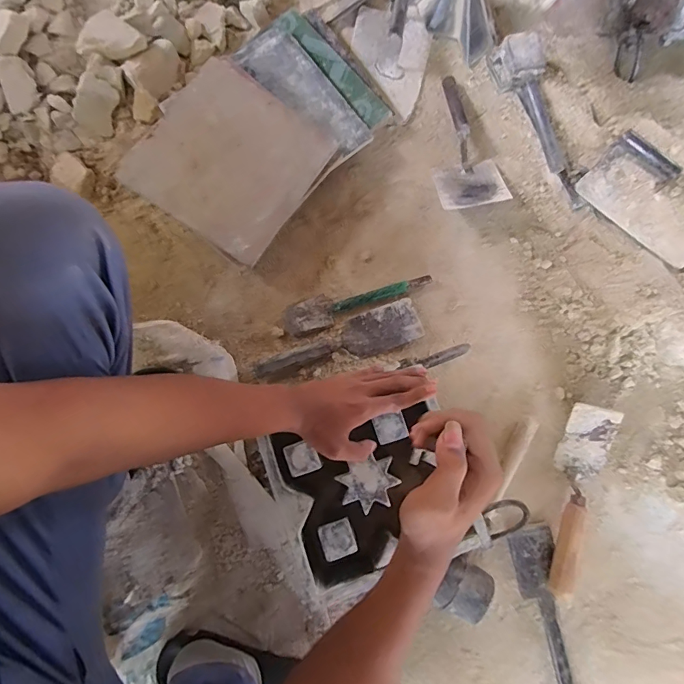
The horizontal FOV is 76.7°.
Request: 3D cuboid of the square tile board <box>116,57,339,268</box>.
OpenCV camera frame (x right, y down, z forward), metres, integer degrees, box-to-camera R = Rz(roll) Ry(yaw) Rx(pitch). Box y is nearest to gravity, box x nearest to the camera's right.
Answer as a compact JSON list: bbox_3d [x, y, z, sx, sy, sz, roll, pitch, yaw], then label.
[{"bbox_3d":[-0.174,-0.285,0.676,0.247,0.017,0.248,35,80,-1],"label":"square tile board"}]

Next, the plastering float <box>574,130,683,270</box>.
[{"bbox_3d":[0.505,-0.237,0.679,0.160,0.081,0.207,-42,84,-7],"label":"plastering float"}]

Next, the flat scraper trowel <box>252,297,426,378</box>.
[{"bbox_3d":[-0.003,0.003,0.678,0.264,0.022,0.070,-21,79,-5],"label":"flat scraper trowel"}]

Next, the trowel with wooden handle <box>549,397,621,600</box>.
[{"bbox_3d":[0.345,0.227,0.624,0.070,0.054,0.264,11,79,2],"label":"trowel with wooden handle"}]

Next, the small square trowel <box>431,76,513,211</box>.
[{"bbox_3d":[0.210,-0.343,0.734,0.108,0.062,0.275,-1,79,0],"label":"small square trowel"}]

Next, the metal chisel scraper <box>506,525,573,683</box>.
[{"bbox_3d":[0.300,0.428,0.602,0.063,0.013,0.316,-10,78,-3],"label":"metal chisel scraper"}]

